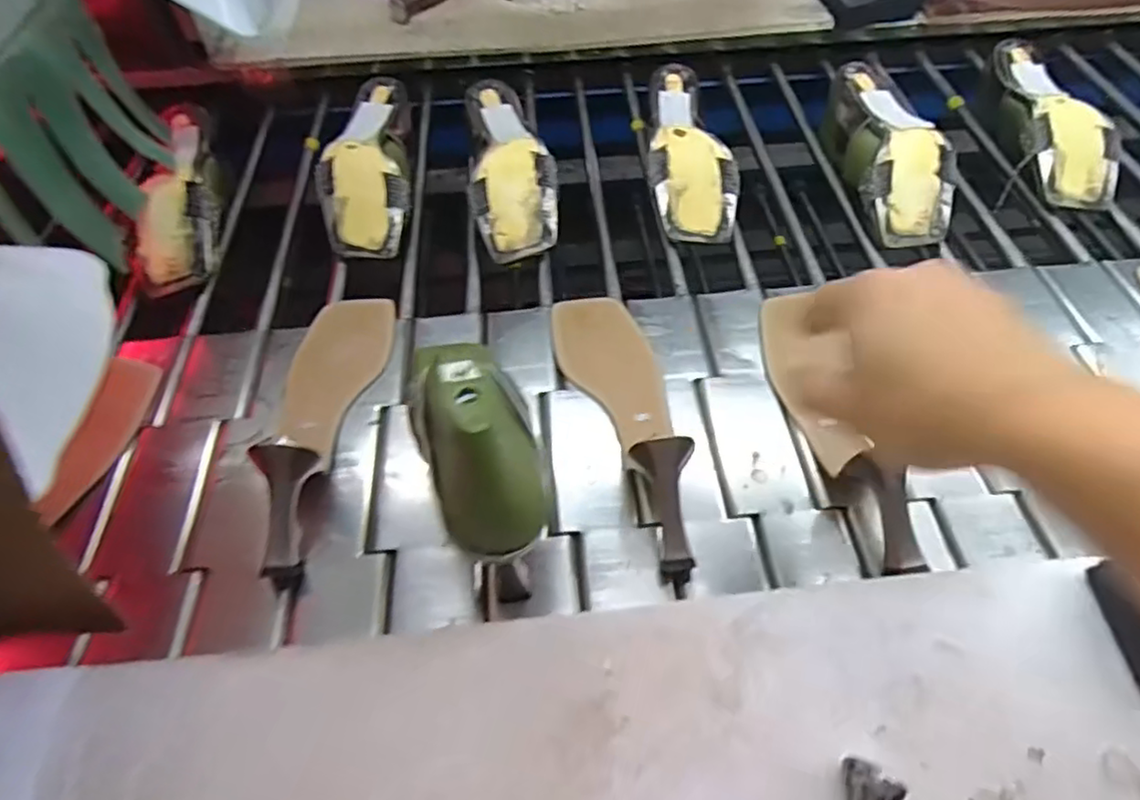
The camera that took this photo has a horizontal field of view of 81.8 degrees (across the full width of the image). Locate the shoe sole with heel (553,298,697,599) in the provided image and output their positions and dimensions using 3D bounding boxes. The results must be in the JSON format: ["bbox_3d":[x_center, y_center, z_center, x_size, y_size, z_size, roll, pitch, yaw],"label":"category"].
[{"bbox_3d":[0.041,0.001,0.491,0.075,0.063,0.263,-10,54,-6],"label":"shoe sole with heel"}]

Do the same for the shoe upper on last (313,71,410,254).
[{"bbox_3d":[-0.206,-0.240,0.672,0.087,0.077,0.226,-8,54,-5],"label":"shoe upper on last"}]

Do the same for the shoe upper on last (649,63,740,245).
[{"bbox_3d":[0.124,-0.256,0.673,0.082,0.065,0.217,4,55,2],"label":"shoe upper on last"}]

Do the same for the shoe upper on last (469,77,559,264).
[{"bbox_3d":[-0.060,-0.237,0.661,0.084,0.078,0.224,-5,54,-3],"label":"shoe upper on last"}]

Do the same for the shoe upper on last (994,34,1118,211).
[{"bbox_3d":[0.500,-0.294,0.690,0.084,0.072,0.225,0,55,0],"label":"shoe upper on last"}]

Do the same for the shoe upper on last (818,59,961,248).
[{"bbox_3d":[0.323,-0.251,0.668,0.085,0.067,0.229,-1,55,-1],"label":"shoe upper on last"}]

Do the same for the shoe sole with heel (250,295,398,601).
[{"bbox_3d":[-0.200,-0.001,0.496,0.074,0.065,0.259,5,54,4],"label":"shoe sole with heel"}]

